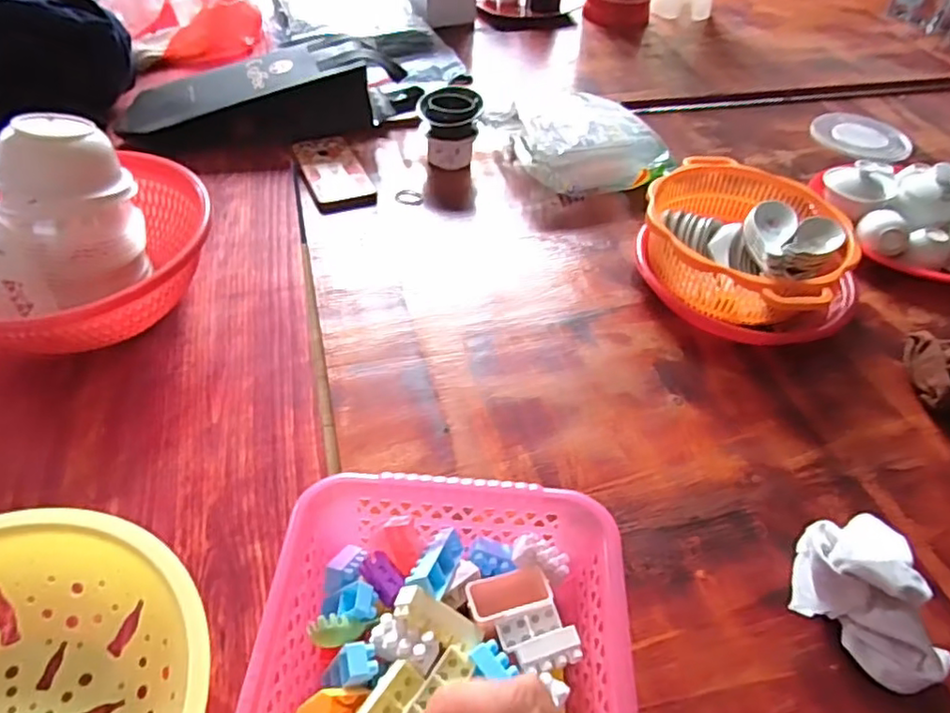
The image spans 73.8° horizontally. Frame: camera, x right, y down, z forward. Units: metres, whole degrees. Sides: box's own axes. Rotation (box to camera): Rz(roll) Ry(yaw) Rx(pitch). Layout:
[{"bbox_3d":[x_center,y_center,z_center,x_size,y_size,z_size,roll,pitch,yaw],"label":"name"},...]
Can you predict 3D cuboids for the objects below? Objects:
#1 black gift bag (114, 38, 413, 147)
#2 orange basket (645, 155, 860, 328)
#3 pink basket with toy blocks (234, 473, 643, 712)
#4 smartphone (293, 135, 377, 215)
[{"bbox_3d":[-0.285,-0.357,0.874,0.385,0.092,0.135,-15,49,-17],"label":"black gift bag"},{"bbox_3d":[0.297,-0.126,0.706,0.212,0.082,0.224,33,53,25],"label":"orange basket"},{"bbox_3d":[-0.020,0.216,0.369,0.219,0.079,0.293,5,47,1],"label":"pink basket with toy blocks"},{"bbox_3d":[-0.186,-0.244,0.832,0.079,0.013,0.159,-14,49,-16],"label":"smartphone"}]

